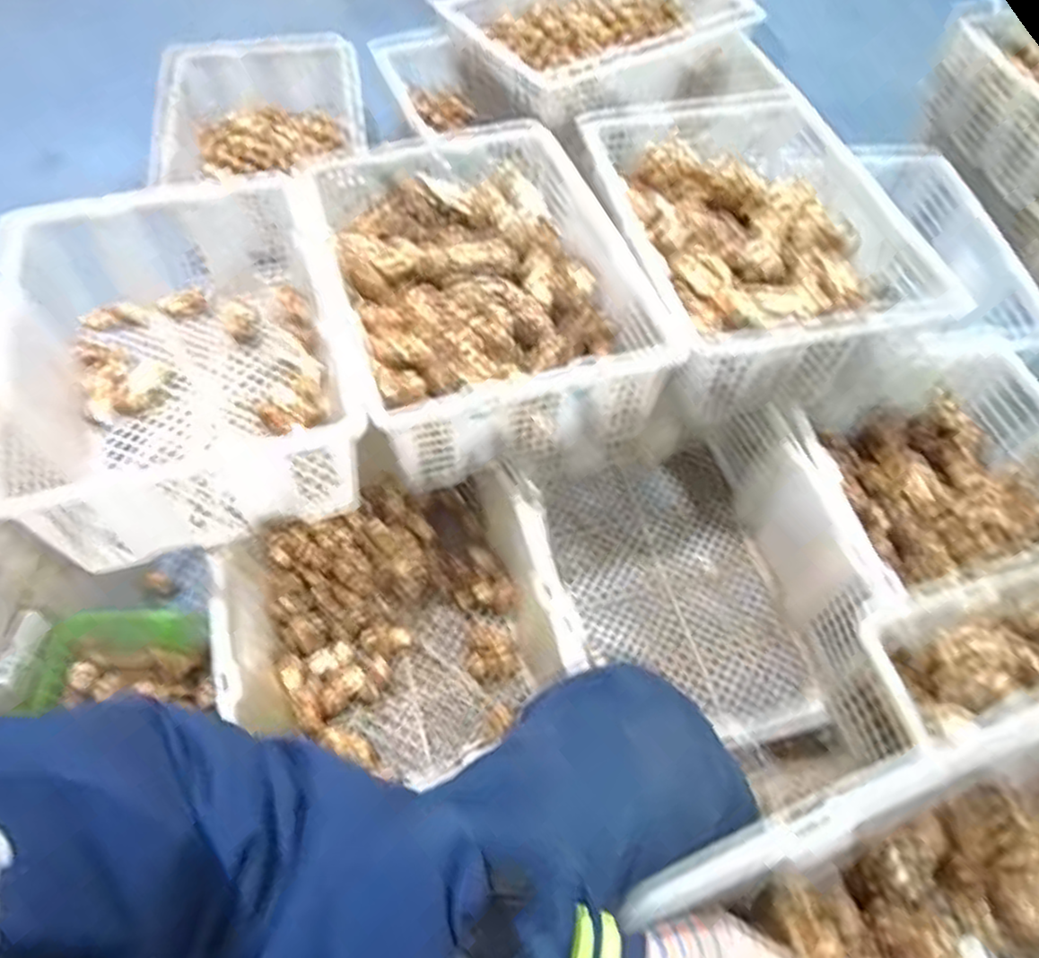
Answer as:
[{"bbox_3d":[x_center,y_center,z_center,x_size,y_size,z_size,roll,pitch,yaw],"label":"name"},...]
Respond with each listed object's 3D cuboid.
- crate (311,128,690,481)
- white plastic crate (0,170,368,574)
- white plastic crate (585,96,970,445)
[{"bbox_3d":[-0.051,-0.248,0.934,0.367,0.142,0.470,-16,58,-11],"label":"crate"},{"bbox_3d":[-0.394,-0.147,0.854,0.358,0.165,0.459,-15,58,-10],"label":"white plastic crate"},{"bbox_3d":[0.314,-0.329,0.995,0.374,0.162,0.491,-11,58,-8],"label":"white plastic crate"}]

